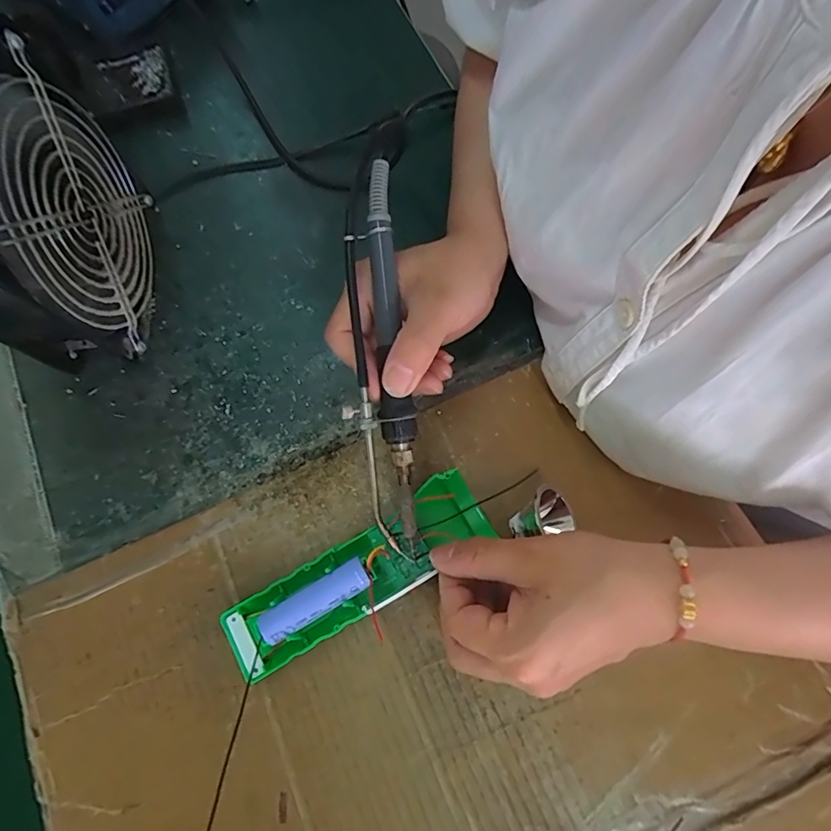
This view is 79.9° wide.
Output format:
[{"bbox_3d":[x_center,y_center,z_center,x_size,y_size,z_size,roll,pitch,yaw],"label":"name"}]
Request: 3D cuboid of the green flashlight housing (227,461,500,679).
[{"bbox_3d":[-0.032,0.089,0.279,0.158,0.018,0.043,-32,74,-6],"label":"green flashlight housing"}]

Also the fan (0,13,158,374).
[{"bbox_3d":[-0.208,-0.107,0.286,0.054,0.157,0.136,3,72,2],"label":"fan"}]

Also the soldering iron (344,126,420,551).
[{"bbox_3d":[-0.019,-0.037,0.264,0.032,0.019,0.220,-3,95,0],"label":"soldering iron"}]

